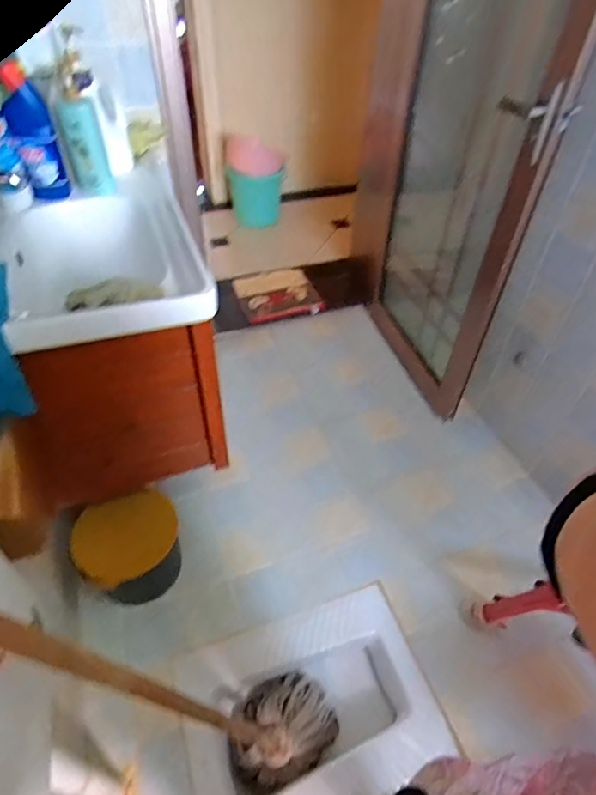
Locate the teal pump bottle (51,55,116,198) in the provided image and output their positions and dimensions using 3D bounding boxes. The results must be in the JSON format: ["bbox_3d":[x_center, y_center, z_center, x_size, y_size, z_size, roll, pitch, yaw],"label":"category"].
[{"bbox_3d":[-0.499,-0.605,1.103,0.096,0.256,0.073,-18,50,-22],"label":"teal pump bottle"}]

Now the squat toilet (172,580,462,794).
[{"bbox_3d":[0.028,0.784,1.180,0.573,0.187,0.442,-13,48,-17],"label":"squat toilet"}]

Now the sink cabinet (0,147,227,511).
[{"bbox_3d":[-0.463,-0.147,1.141,0.477,0.517,0.634,-12,48,-17],"label":"sink cabinet"}]

